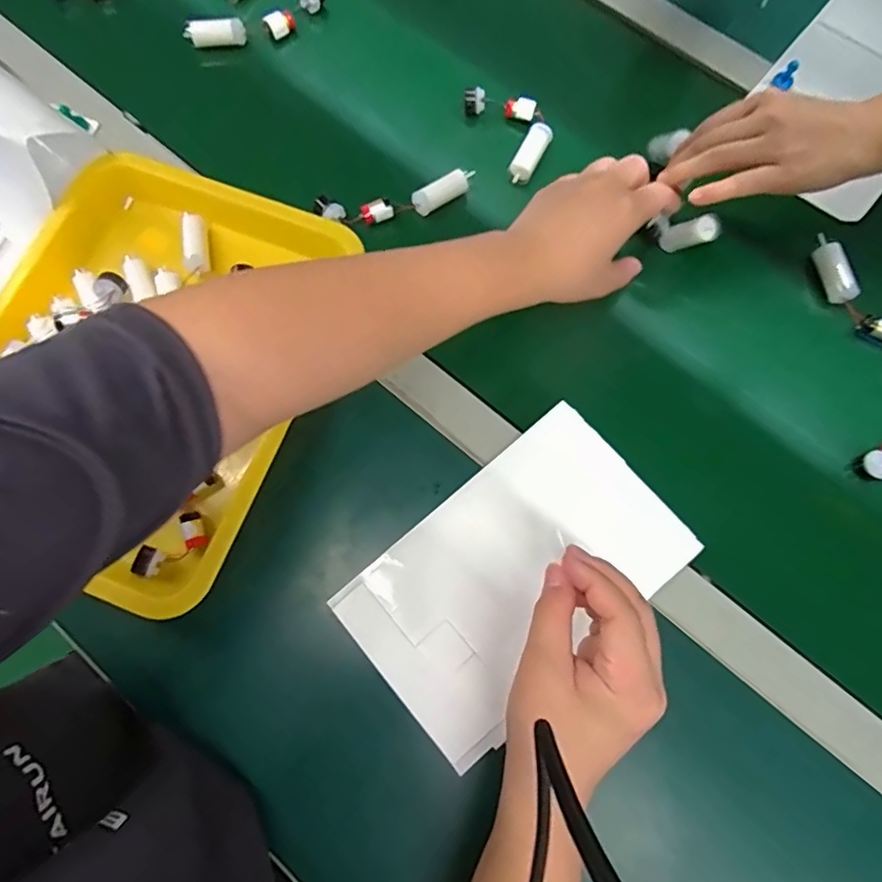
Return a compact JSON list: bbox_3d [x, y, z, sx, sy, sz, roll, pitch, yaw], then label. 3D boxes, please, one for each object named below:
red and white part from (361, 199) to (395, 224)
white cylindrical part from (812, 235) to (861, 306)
[{"bbox_3d":[-0.055,-0.200,0.482,0.027,0.015,0.012,-19,72,2],"label":"red and white part"},{"bbox_3d":[0.333,-0.147,0.470,0.021,0.017,0.064,-11,73,4],"label":"white cylindrical part"}]

